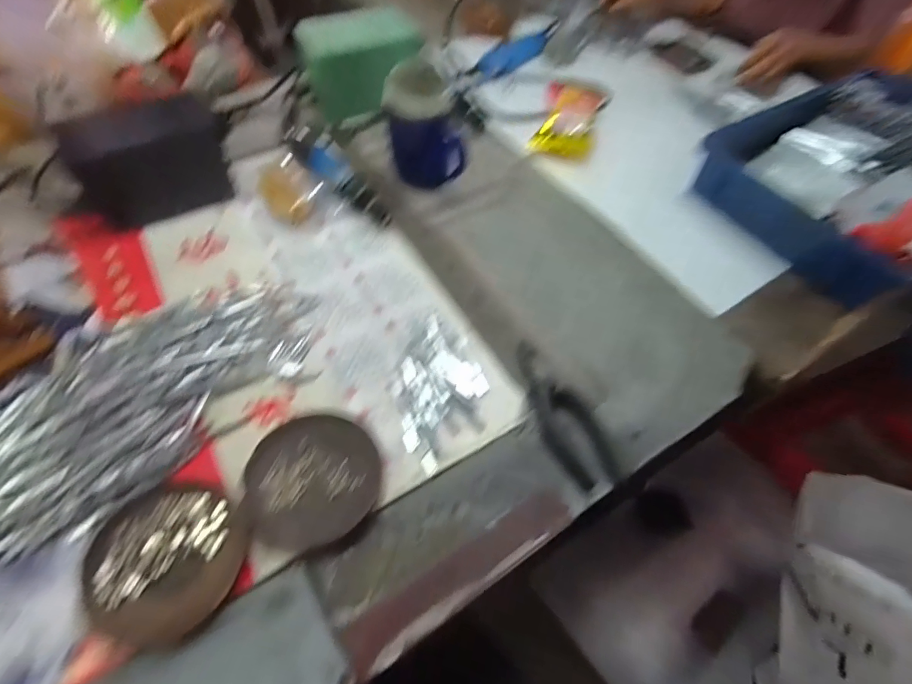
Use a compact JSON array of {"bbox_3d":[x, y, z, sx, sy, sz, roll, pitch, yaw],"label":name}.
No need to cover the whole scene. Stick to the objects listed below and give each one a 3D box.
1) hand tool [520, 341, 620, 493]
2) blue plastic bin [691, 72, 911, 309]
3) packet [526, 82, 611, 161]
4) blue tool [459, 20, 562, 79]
[{"bbox_3d":[0.104,0.063,0.427,0.058,0.012,0.153,-15,57,-12],"label":"hand tool"},{"bbox_3d":[0.598,-0.255,0.620,0.437,0.079,0.288,-25,62,-19],"label":"blue plastic bin"},{"bbox_3d":[0.168,-0.333,0.669,0.100,0.061,0.116,18,57,11],"label":"packet"},{"bbox_3d":[0.109,-0.537,0.813,0.062,0.025,0.270,39,62,20],"label":"blue tool"}]

